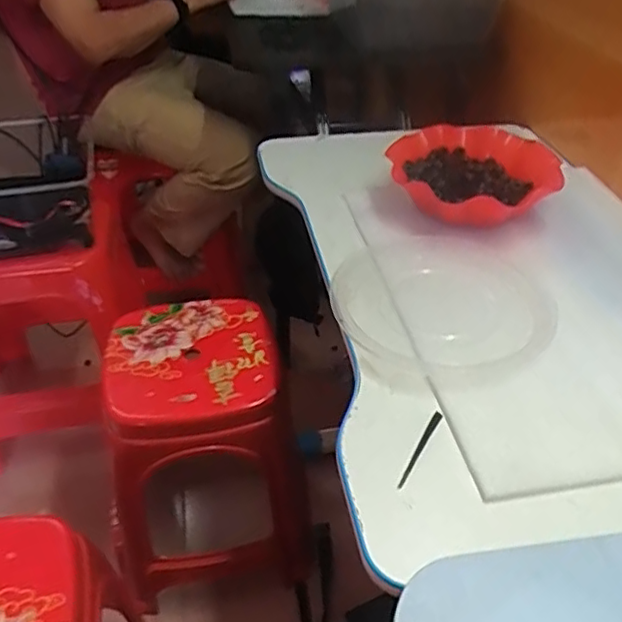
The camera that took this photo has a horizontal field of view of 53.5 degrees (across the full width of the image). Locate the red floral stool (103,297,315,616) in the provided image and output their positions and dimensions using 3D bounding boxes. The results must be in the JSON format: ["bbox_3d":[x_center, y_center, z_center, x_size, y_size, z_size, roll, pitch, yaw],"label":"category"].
[{"bbox_3d":[-0.170,0.229,1.045,0.298,0.387,0.300,-7,40,-9],"label":"red floral stool"}]

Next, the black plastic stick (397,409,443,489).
[{"bbox_3d":[0.094,0.120,0.537,0.007,0.004,0.086,27,50,19],"label":"black plastic stick"}]

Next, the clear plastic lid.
[{"bbox_3d":[0.141,-0.005,0.659,0.214,0.042,0.218,0,39,0],"label":"clear plastic lid"}]

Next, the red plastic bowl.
[{"bbox_3d":[0.213,-0.181,0.823,0.217,0.049,0.199,1,39,2],"label":"red plastic bowl"}]

